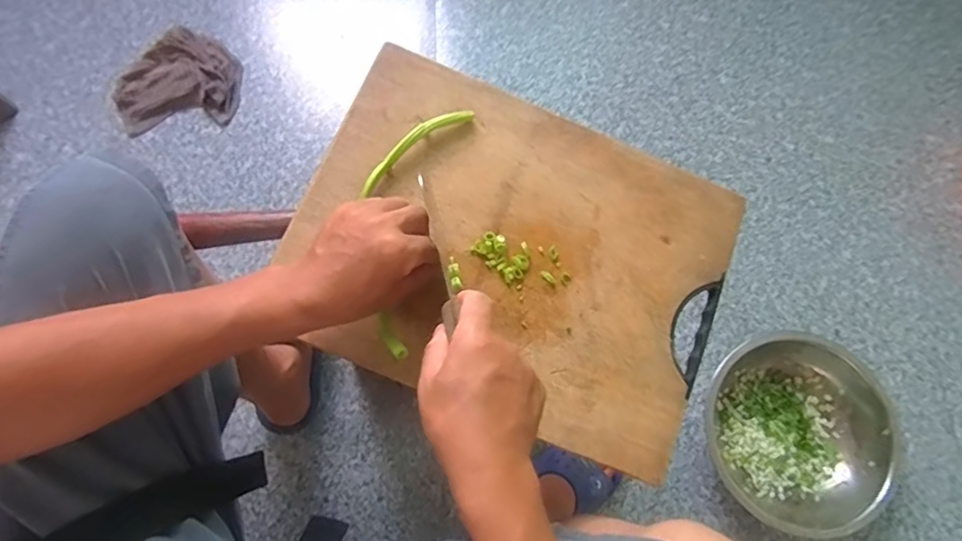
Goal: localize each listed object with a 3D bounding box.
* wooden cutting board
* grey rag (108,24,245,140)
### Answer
[{"bbox_3d":[0.033,-0.014,0.523,0.382,0.016,0.286,23,76,-4],"label":"wooden cutting board"},{"bbox_3d":[-0.508,-0.308,0.952,0.206,0.045,0.167,-39,80,-11],"label":"grey rag"}]

